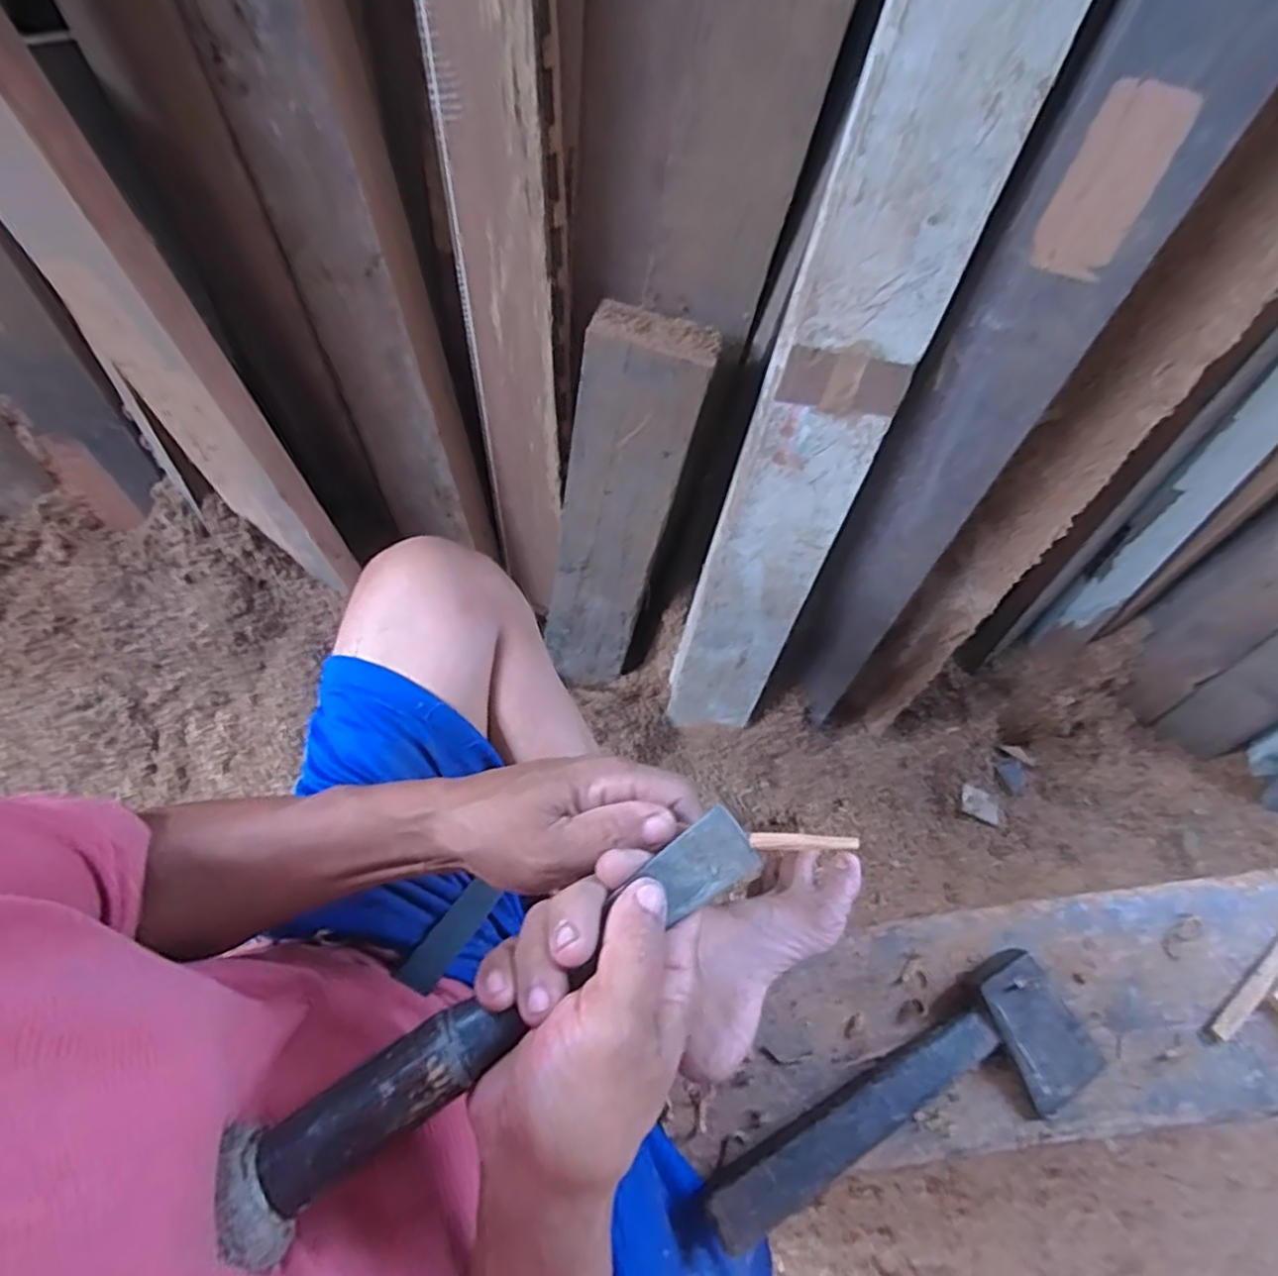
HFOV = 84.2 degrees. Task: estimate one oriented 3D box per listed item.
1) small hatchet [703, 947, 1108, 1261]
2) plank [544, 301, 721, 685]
[{"bbox_3d":[0.218,0.384,0.551,0.328,0.048,0.111,-31,72,-10],"label":"small hatchet"},{"bbox_3d":[-0.036,-0.120,0.899,0.121,0.570,0.077,32,52,12],"label":"plank"}]

